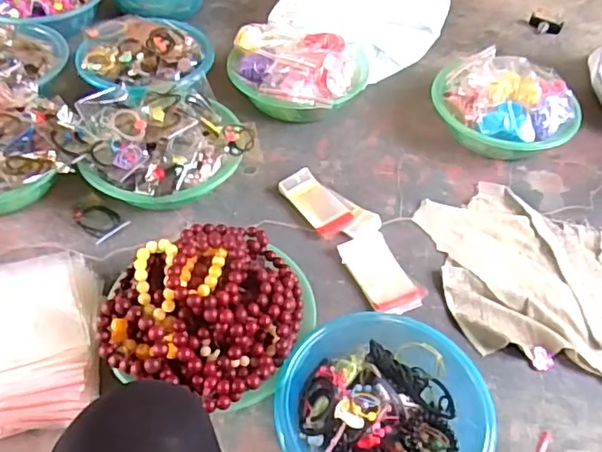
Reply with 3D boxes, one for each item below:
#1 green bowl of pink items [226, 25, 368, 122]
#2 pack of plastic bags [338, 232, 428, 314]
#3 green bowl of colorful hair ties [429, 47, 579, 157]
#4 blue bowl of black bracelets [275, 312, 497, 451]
[{"bbox_3d":[-0.009,-0.260,1.034,0.230,0.106,0.186,22,50,16],"label":"green bowl of pink items"},{"bbox_3d":[0.110,0.066,0.816,0.076,0.014,0.134,-17,51,-18],"label":"pack of plastic bags"},{"bbox_3d":[0.342,-0.204,1.012,0.240,0.114,0.210,27,52,19],"label":"green bowl of colorful hair ties"},{"bbox_3d":[0.082,0.194,0.657,0.222,0.077,0.192,-6,49,-9],"label":"blue bowl of black bracelets"}]

